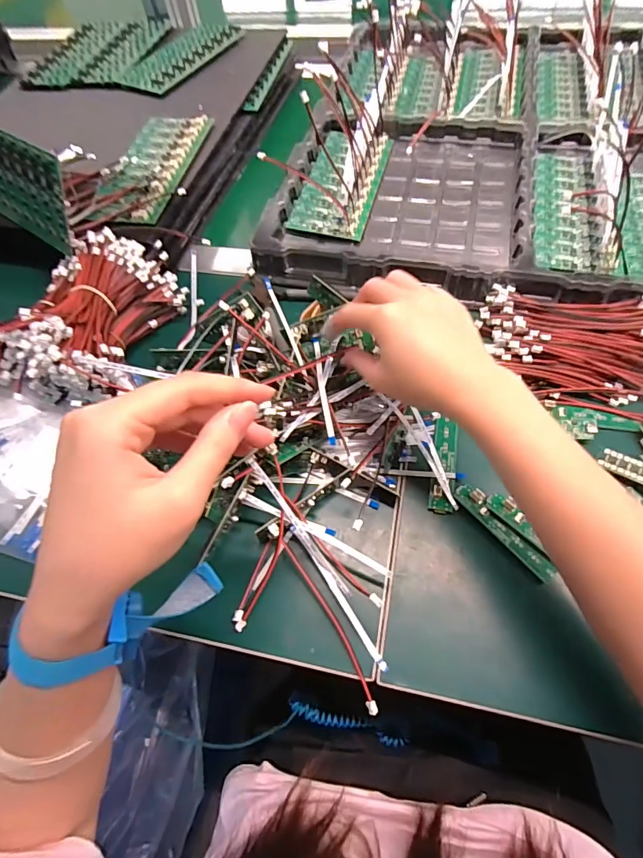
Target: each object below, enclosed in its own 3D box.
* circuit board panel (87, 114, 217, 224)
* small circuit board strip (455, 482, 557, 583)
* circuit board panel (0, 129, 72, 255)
[{"bbox_3d":[-0.189,-0.297,0.495,0.085,0.012,0.199,5,61,8],"label":"circuit board panel"},{"bbox_3d":[0.132,0.073,0.320,0.016,0.005,0.084,-35,65,-14],"label":"small circuit board strip"},{"bbox_3d":[-0.303,-0.242,0.433,0.184,0.081,0.007,32,38,21],"label":"circuit board panel"}]

